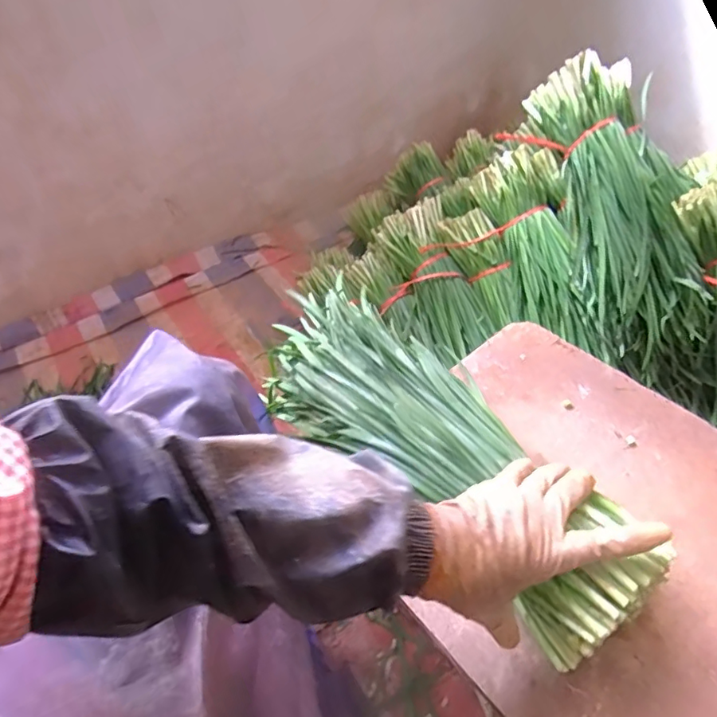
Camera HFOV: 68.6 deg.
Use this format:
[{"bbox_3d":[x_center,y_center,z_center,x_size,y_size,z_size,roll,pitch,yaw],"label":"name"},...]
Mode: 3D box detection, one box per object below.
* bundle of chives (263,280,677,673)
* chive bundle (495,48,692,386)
[{"bbox_3d":[0.052,0.075,0.538,0.164,0.087,0.488,-29,46,-22],"label":"bundle of chives"},{"bbox_3d":[0.423,-0.228,0.855,0.186,0.113,0.498,-13,85,-8],"label":"chive bundle"}]

